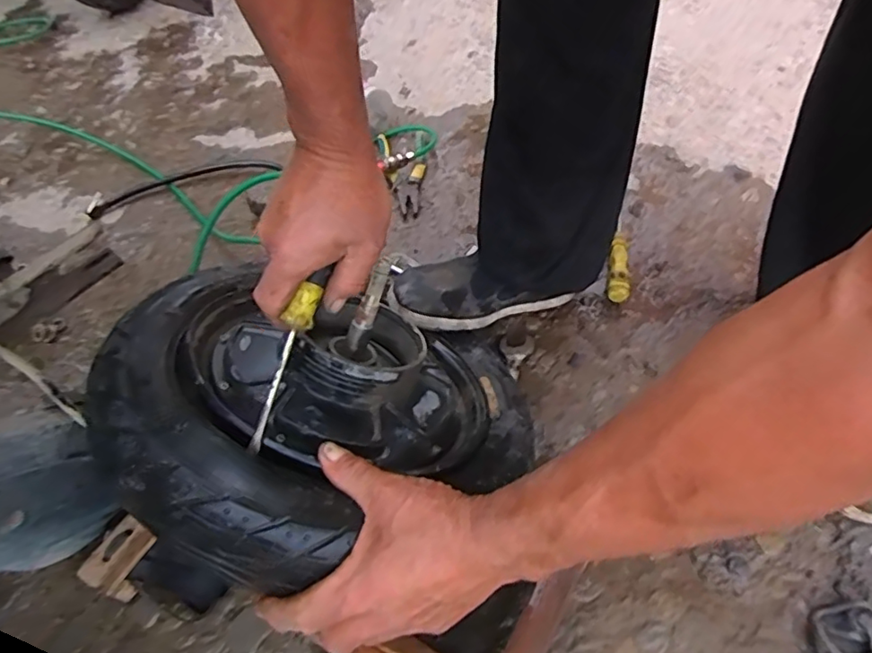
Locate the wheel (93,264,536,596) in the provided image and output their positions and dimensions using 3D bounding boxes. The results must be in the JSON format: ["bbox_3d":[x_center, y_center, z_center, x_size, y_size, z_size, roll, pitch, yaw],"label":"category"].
[{"bbox_3d":[-0.080,0.043,0.470,0.343,0.099,0.299,16,30,-11],"label":"wheel"}]

